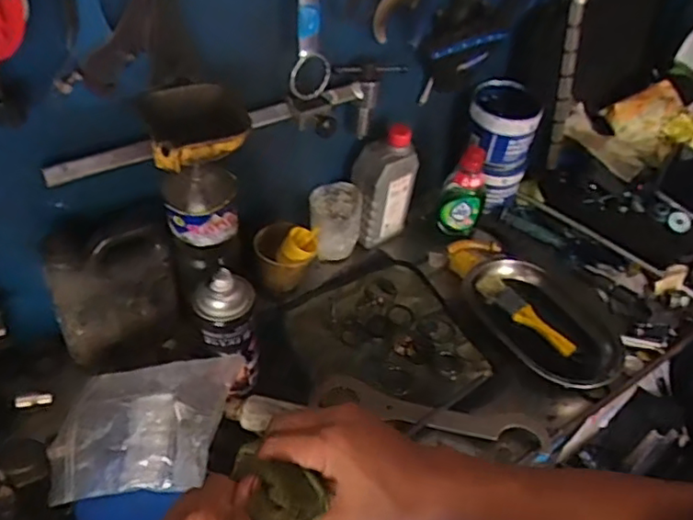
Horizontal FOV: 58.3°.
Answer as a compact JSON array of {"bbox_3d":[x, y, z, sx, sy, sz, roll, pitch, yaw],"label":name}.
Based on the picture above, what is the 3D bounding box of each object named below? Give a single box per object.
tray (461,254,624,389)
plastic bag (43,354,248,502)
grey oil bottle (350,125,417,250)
[{"bbox_3d":[0.256,0.079,0.818,0.158,0.034,0.220,-23,52,-25],"label":"tray"},{"bbox_3d":[-0.207,0.162,0.629,0.178,0.069,0.140,2,46,-3],"label":"plastic bag"},{"bbox_3d":[0.051,-0.101,0.877,0.058,0.175,0.082,34,52,26],"label":"grey oil bottle"}]

